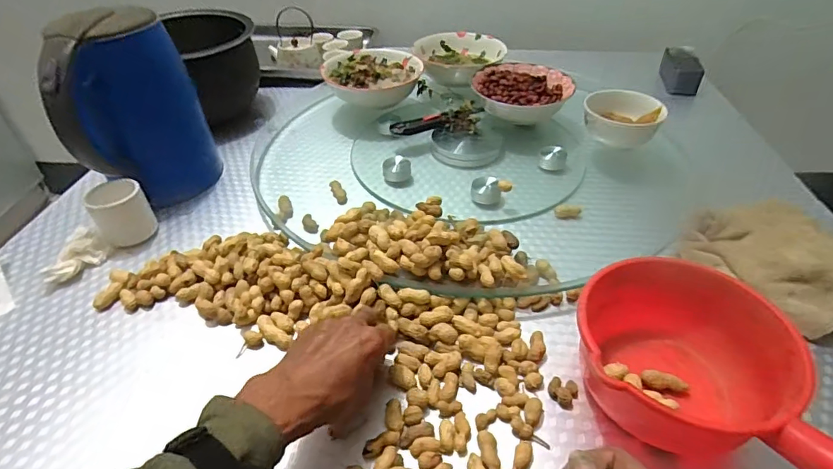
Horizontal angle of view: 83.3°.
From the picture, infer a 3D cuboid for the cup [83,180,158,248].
[{"bbox_3d":[-0.378,-0.028,0.602,0.065,0.070,0.050,-29,48,-29],"label":"cup"}]

